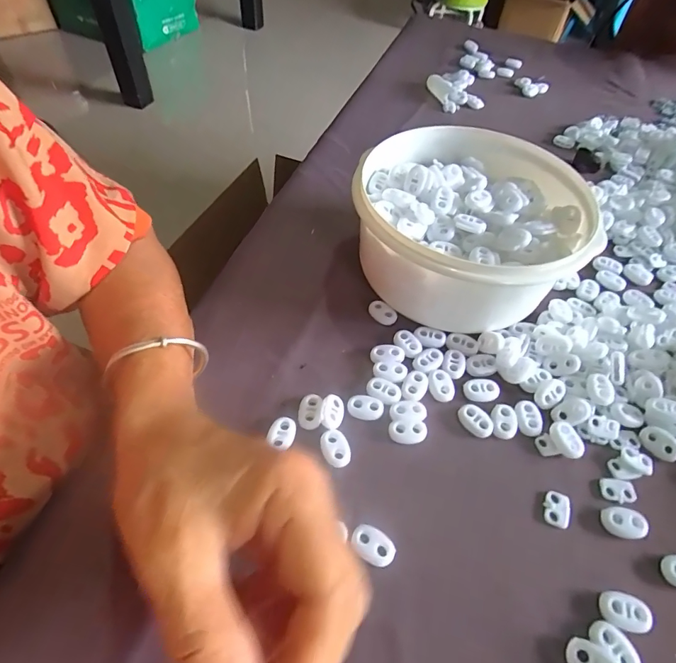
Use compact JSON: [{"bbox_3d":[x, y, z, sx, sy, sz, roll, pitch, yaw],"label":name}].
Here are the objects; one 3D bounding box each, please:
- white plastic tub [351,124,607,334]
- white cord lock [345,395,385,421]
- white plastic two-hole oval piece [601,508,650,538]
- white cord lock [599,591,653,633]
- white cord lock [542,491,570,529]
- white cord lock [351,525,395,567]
[{"bbox_3d":[0.094,-0.073,0.306,0.152,0.074,0.154,0,53,-1],"label":"white plastic tub"},{"bbox_3d":[0.017,0.047,0.259,0.022,0.005,0.014,2,53,1],"label":"white cord lock"},{"bbox_3d":[0.154,0.104,0.225,0.022,0.007,0.015,3,54,1],"label":"white plastic two-hole oval piece"},{"bbox_3d":[0.138,0.135,0.200,0.022,0.007,0.015,9,54,6],"label":"white cord lock"},{"bbox_3d":[0.121,0.098,0.230,0.013,0.004,0.018,19,55,13],"label":"white cord lock"},{"bbox_3d":[0.018,0.110,0.213,0.022,0.005,0.015,29,58,19],"label":"white cord lock"}]

